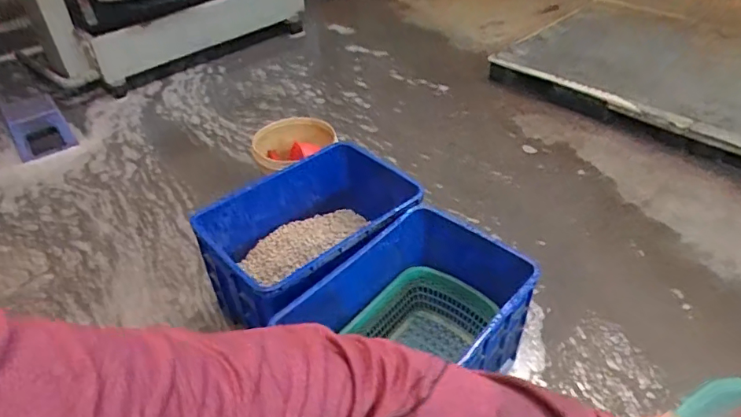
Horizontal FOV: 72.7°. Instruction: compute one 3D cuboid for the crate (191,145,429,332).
[{"bbox_3d":[-0.185,0.069,1.578,0.625,0.329,0.457,-30,49,-28],"label":"crate"}]

